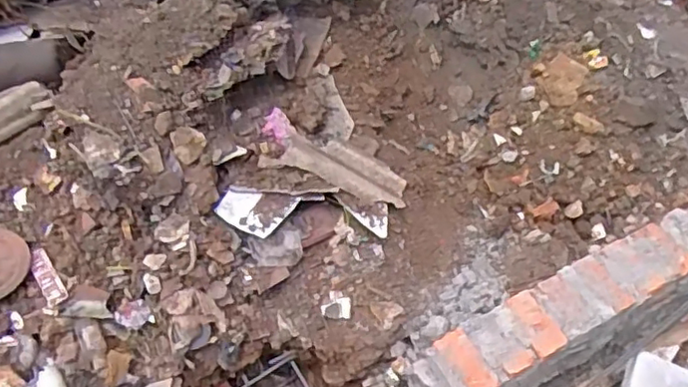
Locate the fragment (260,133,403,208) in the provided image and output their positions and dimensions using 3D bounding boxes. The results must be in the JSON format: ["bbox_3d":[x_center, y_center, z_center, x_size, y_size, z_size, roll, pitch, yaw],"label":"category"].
[{"bbox_3d":[-0.019,-0.069,1.622,0.382,0.051,0.131,19,66,-10],"label":"fragment"}]

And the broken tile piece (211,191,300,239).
[{"bbox_3d":[-0.222,0.052,1.574,0.193,0.013,0.105,7,84,-2],"label":"broken tile piece"}]

